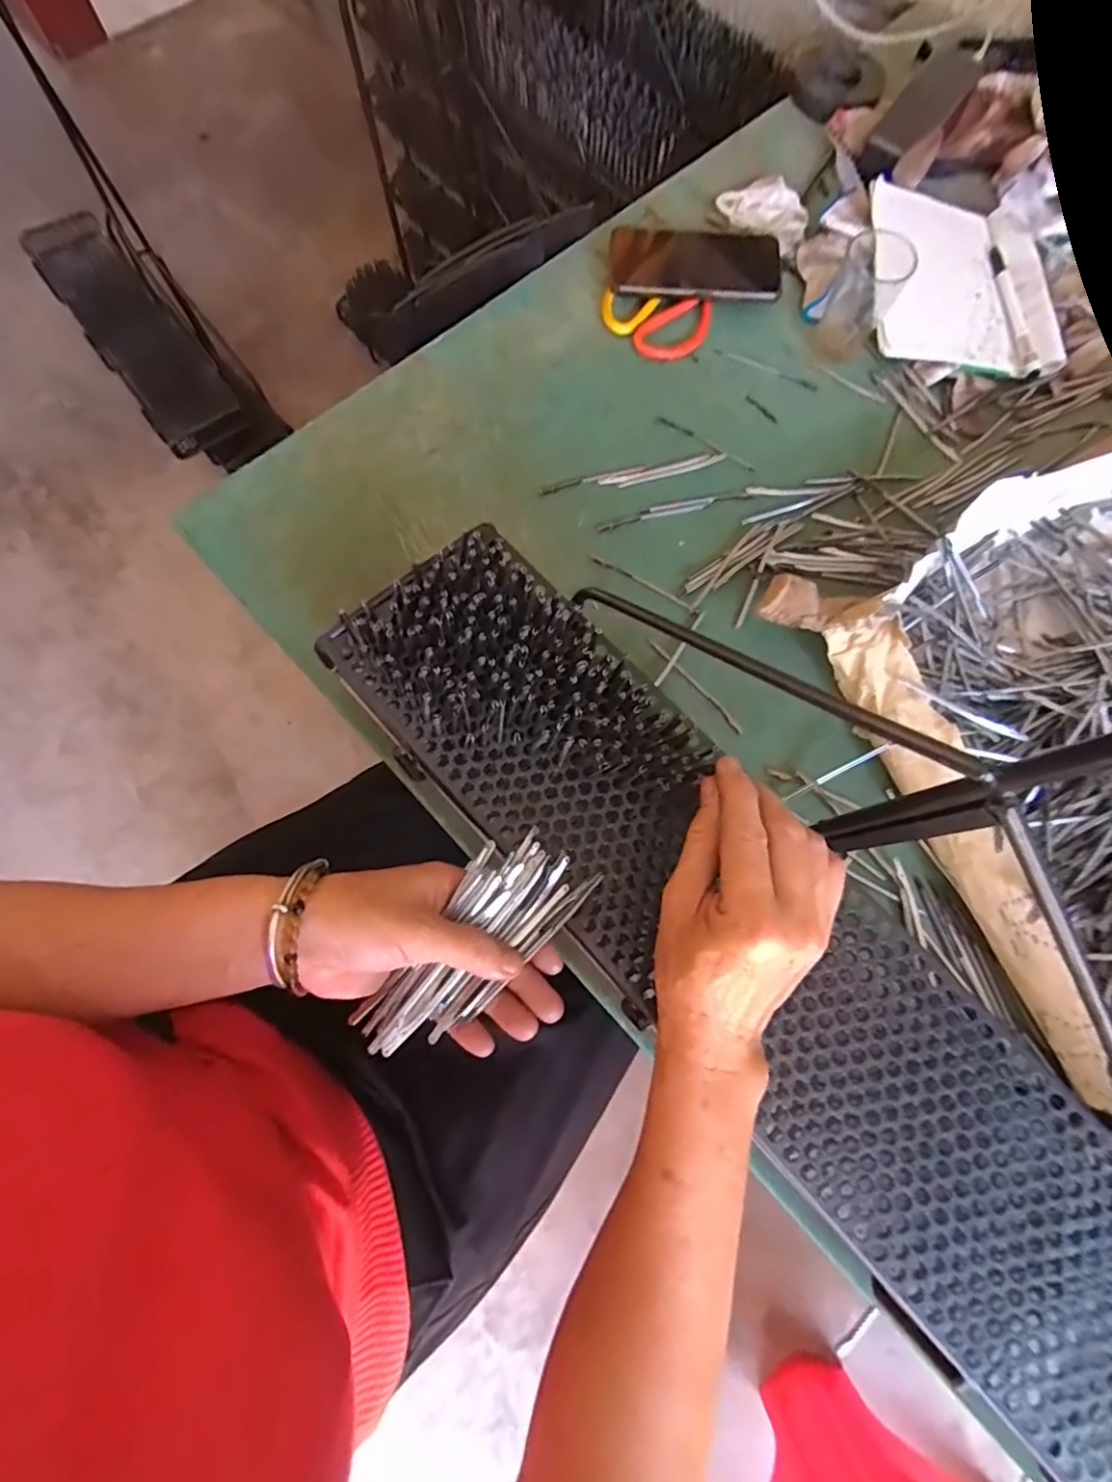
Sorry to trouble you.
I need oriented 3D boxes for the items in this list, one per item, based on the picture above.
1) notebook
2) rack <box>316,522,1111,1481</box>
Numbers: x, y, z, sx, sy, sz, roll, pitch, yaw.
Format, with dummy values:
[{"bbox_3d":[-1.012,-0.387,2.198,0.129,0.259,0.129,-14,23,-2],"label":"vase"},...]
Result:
[{"bbox_3d":[0.382,-0.442,0.562,0.181,0.041,0.204,6,75,1],"label":"notebook"},{"bbox_3d":[0.104,0.110,0.325,0.140,0.038,0.576,-41,81,-11],"label":"rack"}]

